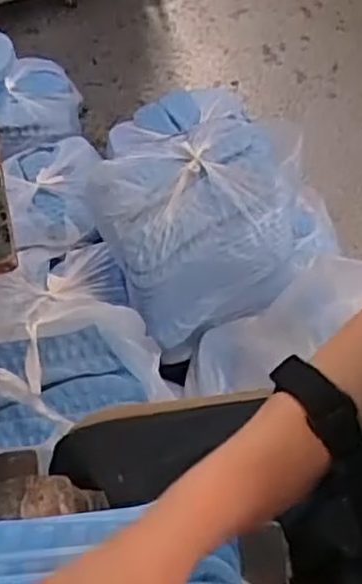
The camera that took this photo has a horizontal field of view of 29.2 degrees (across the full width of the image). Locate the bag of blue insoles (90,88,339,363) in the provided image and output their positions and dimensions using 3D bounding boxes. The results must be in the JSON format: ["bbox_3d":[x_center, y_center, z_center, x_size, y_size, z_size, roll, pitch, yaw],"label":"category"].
[{"bbox_3d":[0.025,-0.125,1.189,0.316,0.203,0.348,-17,52,-8],"label":"bag of blue insoles"}]

